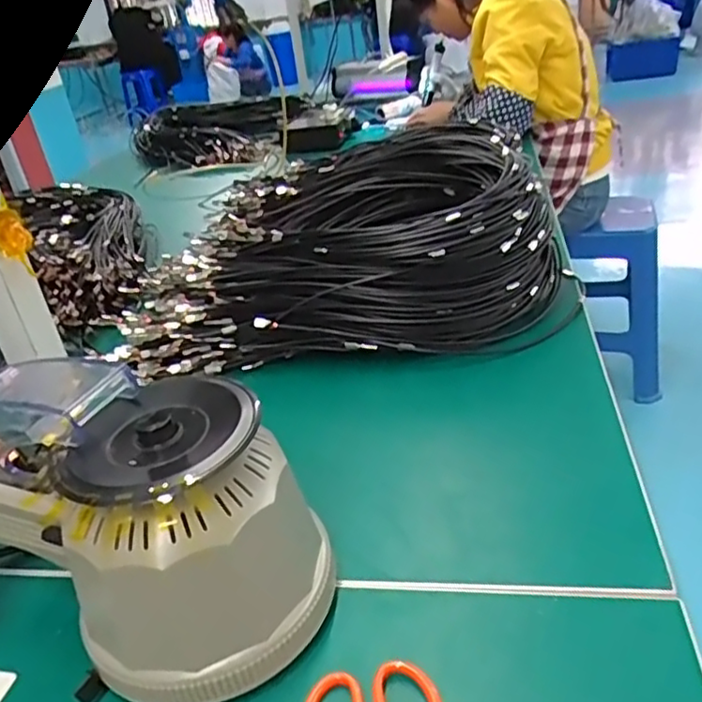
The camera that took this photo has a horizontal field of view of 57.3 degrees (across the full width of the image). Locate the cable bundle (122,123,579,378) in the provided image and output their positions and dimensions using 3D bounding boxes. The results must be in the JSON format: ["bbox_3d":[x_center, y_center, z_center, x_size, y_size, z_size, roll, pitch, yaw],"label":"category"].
[{"bbox_3d":[-0.003,-0.120,0.781,0.511,0.157,0.317,-2,30,12],"label":"cable bundle"}]

